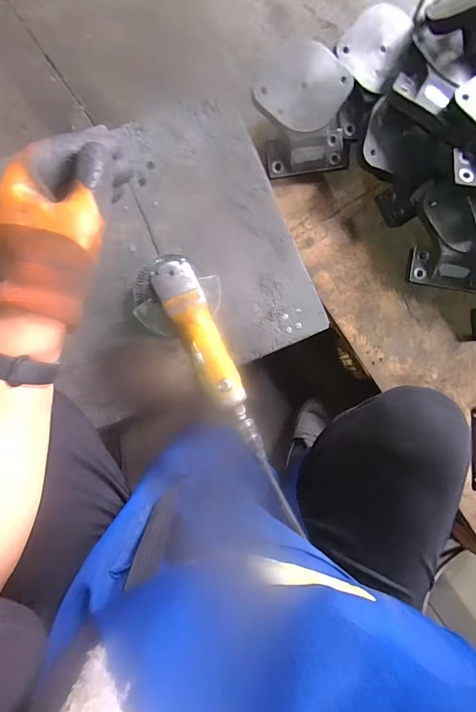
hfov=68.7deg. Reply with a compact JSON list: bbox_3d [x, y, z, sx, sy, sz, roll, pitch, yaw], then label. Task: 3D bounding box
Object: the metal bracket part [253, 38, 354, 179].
[{"bbox_3d":[0.120,-0.435,0.625,0.184,0.092,0.182,-10,87,-5],"label":"metal bracket part"}]

